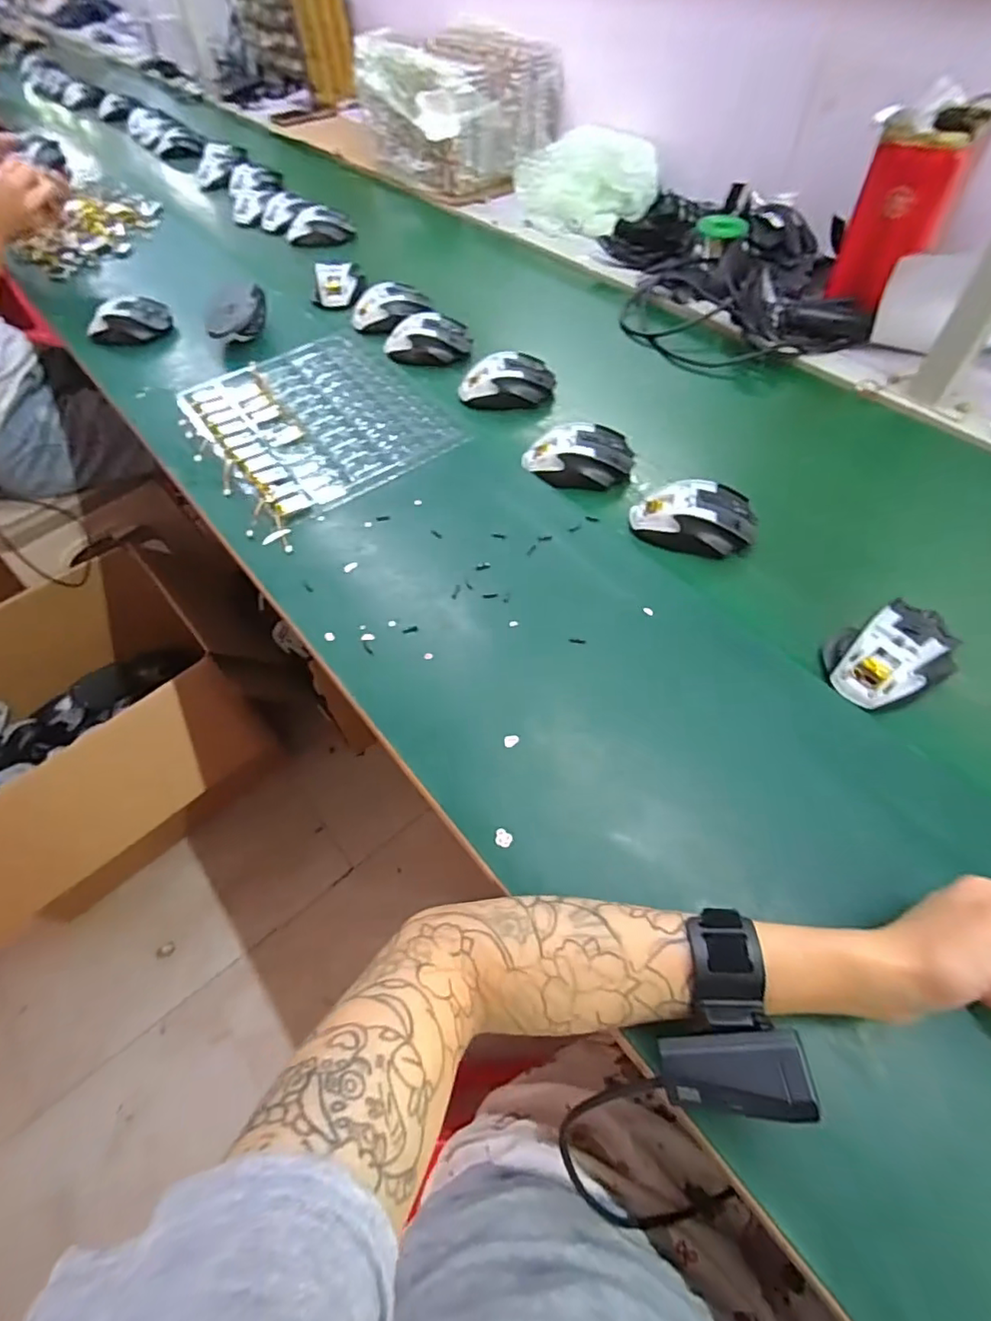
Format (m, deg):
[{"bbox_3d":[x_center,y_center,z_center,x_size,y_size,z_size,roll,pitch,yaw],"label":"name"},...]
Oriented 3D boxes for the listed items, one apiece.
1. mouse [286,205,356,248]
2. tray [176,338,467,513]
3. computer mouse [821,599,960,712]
[{"bbox_3d":[-0.313,-0.768,1.014,0.121,0.043,0.064,-12,56,-5],"label":"mouse"},{"bbox_3d":[-0.219,-0.298,0.693,0.229,0.019,0.312,-34,61,-19],"label":"tray"},{"bbox_3d":[0.323,-0.008,0.463,0.109,0.035,0.076,-27,59,-15],"label":"computer mouse"}]

